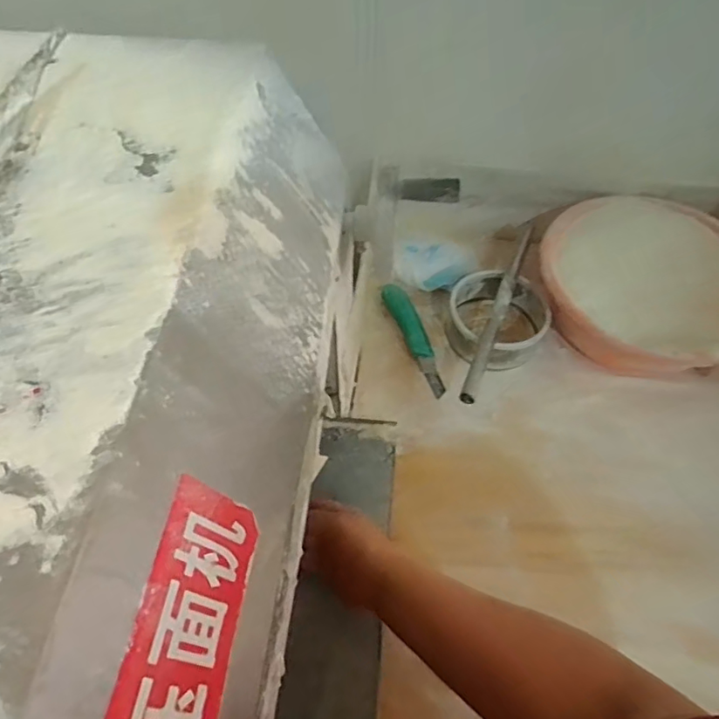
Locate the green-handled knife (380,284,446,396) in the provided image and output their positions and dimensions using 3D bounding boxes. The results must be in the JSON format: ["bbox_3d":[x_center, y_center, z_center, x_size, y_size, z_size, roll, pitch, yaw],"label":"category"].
[{"bbox_3d":[0.071,-0.029,0.688,0.027,0.022,0.163,-20,72,-12],"label":"green-handled knife"}]

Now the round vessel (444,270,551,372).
[{"bbox_3d":[0.163,-0.052,0.666,0.105,0.052,0.123,-26,60,-16],"label":"round vessel"}]

